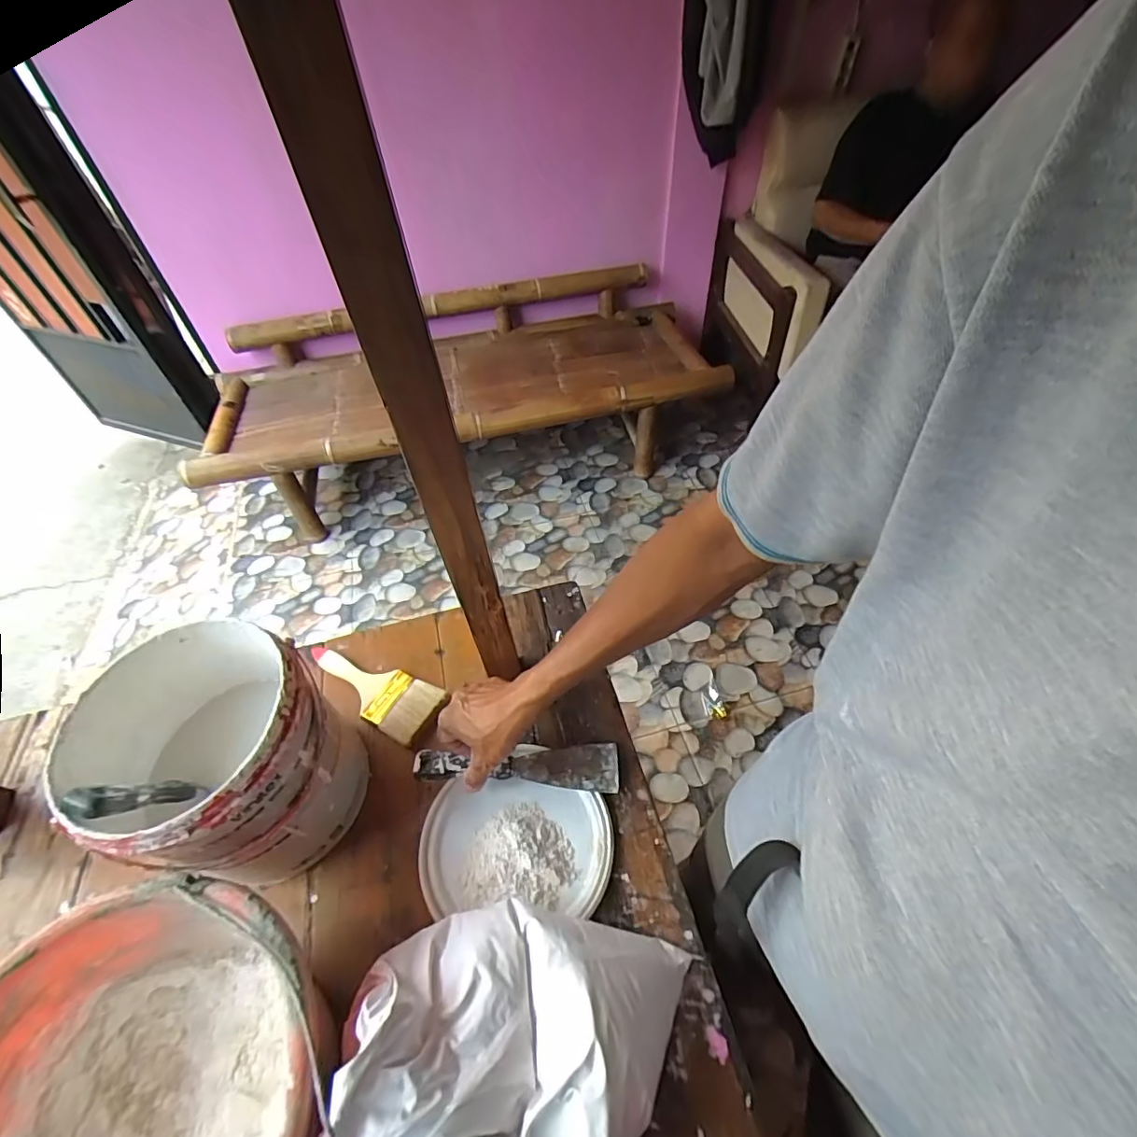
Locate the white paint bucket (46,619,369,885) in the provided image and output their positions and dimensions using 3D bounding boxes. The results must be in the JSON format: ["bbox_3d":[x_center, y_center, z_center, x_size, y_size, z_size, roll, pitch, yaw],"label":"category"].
[{"bbox_3d":[-0.298,0.169,0.476,0.173,0.182,0.171,-2,51,2],"label":"white paint bucket"}]

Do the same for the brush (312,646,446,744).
[{"bbox_3d":[-0.232,0.137,0.614,0.174,0.016,0.067,21,55,19],"label":"brush"}]

